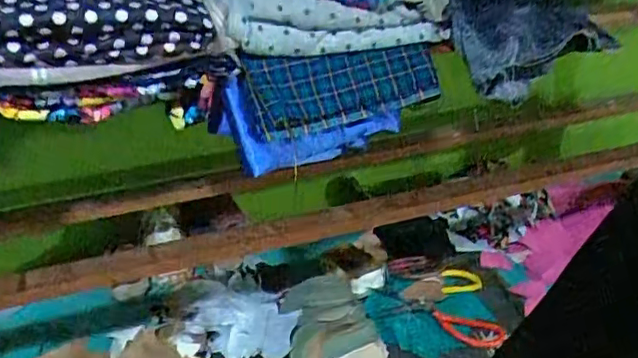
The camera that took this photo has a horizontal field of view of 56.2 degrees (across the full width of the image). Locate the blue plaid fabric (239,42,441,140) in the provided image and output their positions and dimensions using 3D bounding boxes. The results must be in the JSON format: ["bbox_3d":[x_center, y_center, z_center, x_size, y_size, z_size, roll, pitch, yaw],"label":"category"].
[{"bbox_3d":[0.024,-0.097,0.620,0.204,0.074,0.034,-12,35,-15],"label":"blue plaid fabric"}]

